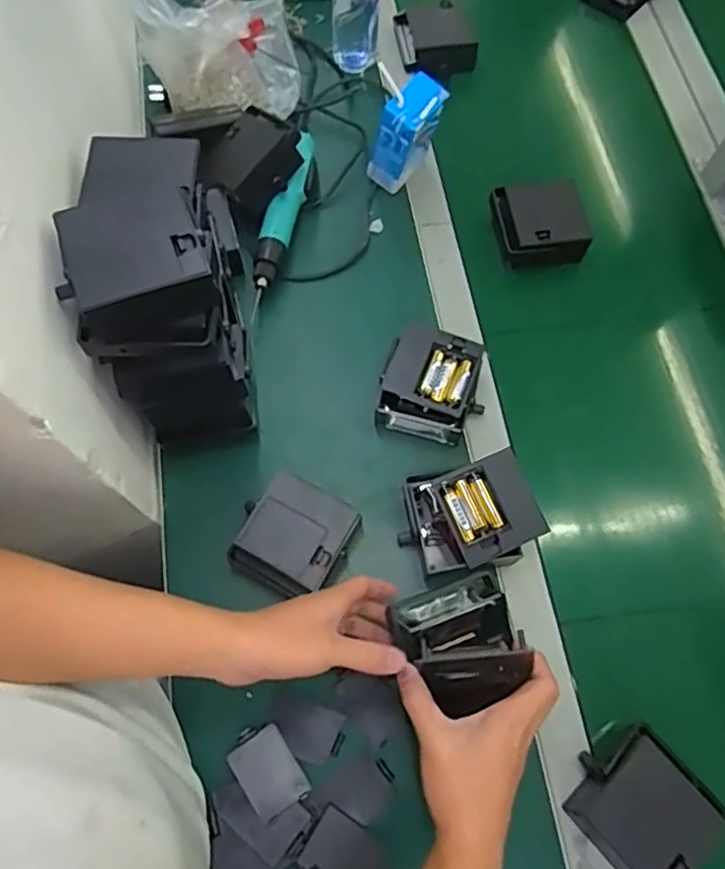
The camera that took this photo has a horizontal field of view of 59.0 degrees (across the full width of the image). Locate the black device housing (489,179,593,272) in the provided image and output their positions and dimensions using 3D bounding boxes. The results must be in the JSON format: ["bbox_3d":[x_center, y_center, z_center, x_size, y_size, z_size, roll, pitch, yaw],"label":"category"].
[{"bbox_3d":[0.192,-0.233,0.705,0.088,0.047,0.090,-9,69,-5],"label":"black device housing"}]

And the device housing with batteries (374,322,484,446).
[{"bbox_3d":[0.070,-0.047,0.623,0.099,0.049,0.099,14,69,4],"label":"device housing with batteries"}]

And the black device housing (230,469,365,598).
[{"bbox_3d":[-0.058,0.091,0.568,0.090,0.039,0.090,29,71,10],"label":"black device housing"}]

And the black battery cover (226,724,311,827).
[{"bbox_3d":[-0.076,0.270,0.515,0.046,0.007,0.066,-31,73,-12],"label":"black battery cover"}]

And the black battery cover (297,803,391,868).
[{"bbox_3d":[-0.012,0.323,0.491,0.061,0.009,0.045,32,72,11],"label":"black battery cover"}]

